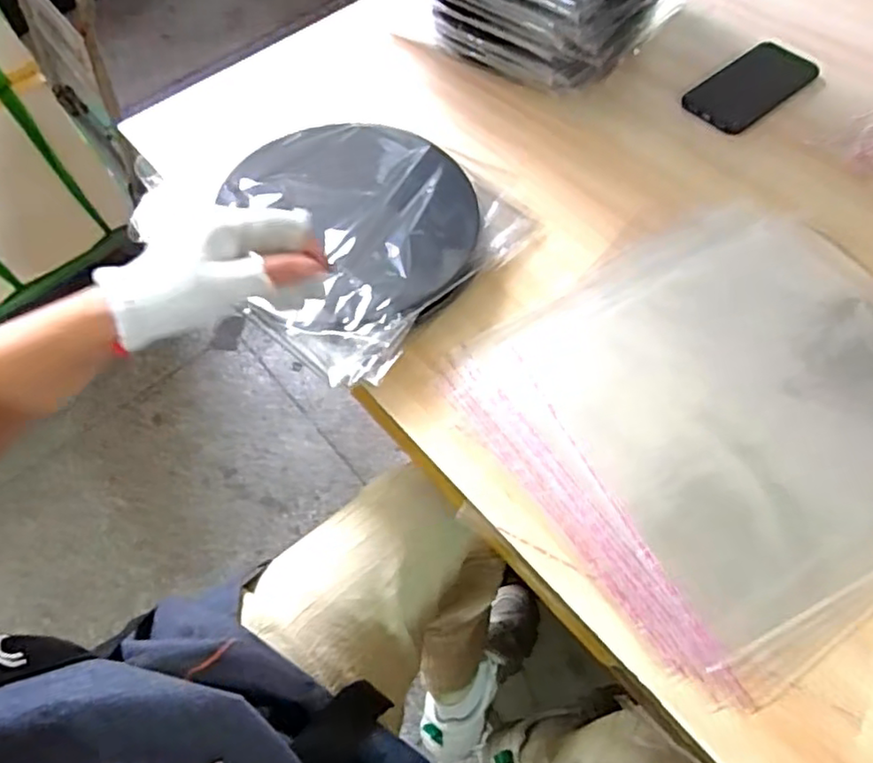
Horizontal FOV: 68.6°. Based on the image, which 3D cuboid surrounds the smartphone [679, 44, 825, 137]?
[{"bbox_3d":[0.349,-0.328,0.706,0.160,0.004,0.082,-35,66,-15],"label":"smartphone"}]

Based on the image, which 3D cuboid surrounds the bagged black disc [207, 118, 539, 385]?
[{"bbox_3d":[-0.077,-0.149,0.594,0.249,0.030,0.251,39,65,16],"label":"bagged black disc"}]

